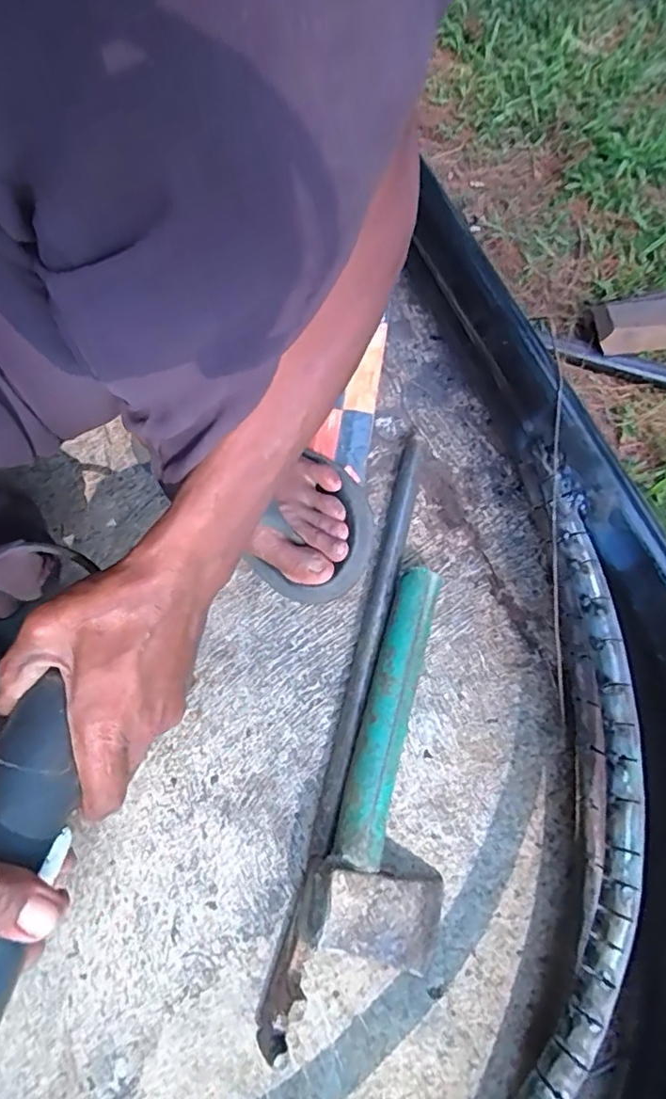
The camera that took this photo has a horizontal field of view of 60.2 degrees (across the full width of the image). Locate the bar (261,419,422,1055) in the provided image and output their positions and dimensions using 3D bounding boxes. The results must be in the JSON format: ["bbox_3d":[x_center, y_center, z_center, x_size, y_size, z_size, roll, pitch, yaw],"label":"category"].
[{"bbox_3d":[0.019,0.108,0.433,0.023,0.036,0.445,14,70,7],"label":"bar"}]

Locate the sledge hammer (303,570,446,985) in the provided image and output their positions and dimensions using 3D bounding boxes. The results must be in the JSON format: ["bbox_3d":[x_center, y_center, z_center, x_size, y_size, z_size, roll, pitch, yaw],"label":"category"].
[{"bbox_3d":[0.049,0.141,0.405,0.084,0.057,0.256,12,70,6],"label":"sledge hammer"}]

